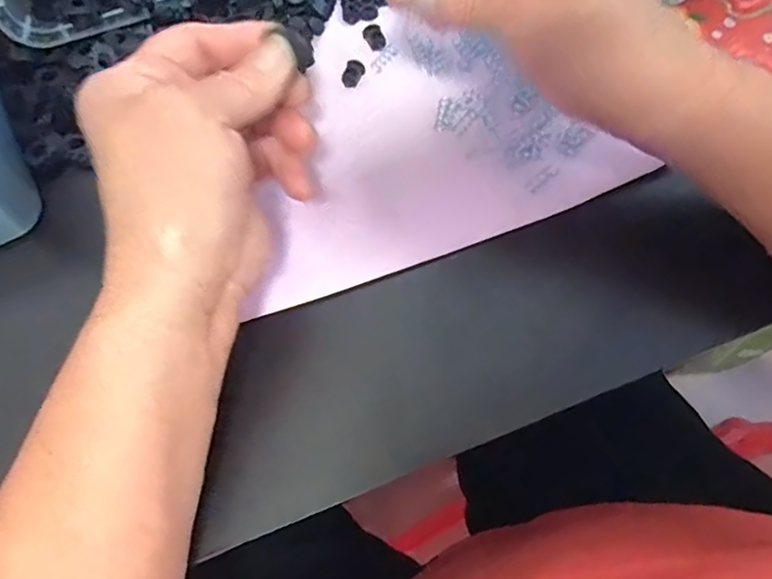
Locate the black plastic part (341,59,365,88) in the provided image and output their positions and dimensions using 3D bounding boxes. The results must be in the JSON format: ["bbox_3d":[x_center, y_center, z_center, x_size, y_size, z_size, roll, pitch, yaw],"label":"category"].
[{"bbox_3d":[-0.018,-0.120,0.332,0.009,0.006,0.017,26,73,11],"label":"black plastic part"}]

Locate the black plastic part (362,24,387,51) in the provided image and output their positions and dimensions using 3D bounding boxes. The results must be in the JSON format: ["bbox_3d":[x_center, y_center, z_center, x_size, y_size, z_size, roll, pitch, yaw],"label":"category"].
[{"bbox_3d":[-0.006,-0.143,0.340,0.010,0.004,0.014,-23,71,-6],"label":"black plastic part"}]

